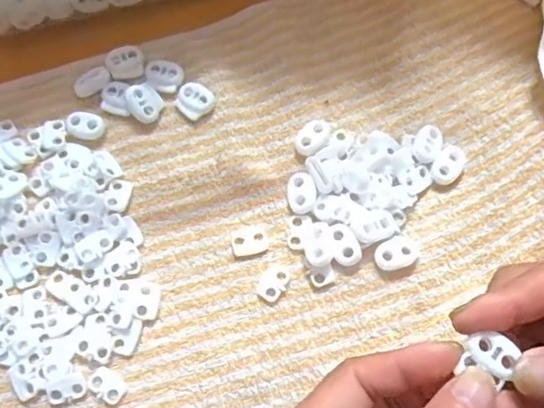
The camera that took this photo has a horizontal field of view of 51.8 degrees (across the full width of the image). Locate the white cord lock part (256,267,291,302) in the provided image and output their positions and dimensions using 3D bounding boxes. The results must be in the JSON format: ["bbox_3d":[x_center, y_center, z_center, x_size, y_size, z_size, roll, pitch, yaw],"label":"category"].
[{"bbox_3d":[0.001,0.040,0.287,0.014,0.004,0.019,41,77,13],"label":"white cord lock part"}]

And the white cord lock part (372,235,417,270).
[{"bbox_3d":[0.064,0.026,0.288,0.022,0.005,0.016,-23,73,-6],"label":"white cord lock part"}]

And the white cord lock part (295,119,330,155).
[{"bbox_3d":[0.023,-0.036,0.311,0.015,0.007,0.023,31,75,10],"label":"white cord lock part"}]

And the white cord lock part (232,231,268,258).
[{"bbox_3d":[-0.011,0.021,0.294,0.018,0.004,0.011,-12,72,-3],"label":"white cord lock part"}]

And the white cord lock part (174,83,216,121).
[{"bbox_3d":[-0.044,-0.059,0.319,0.020,0.004,0.023,-43,76,-12],"label":"white cord lock part"}]

